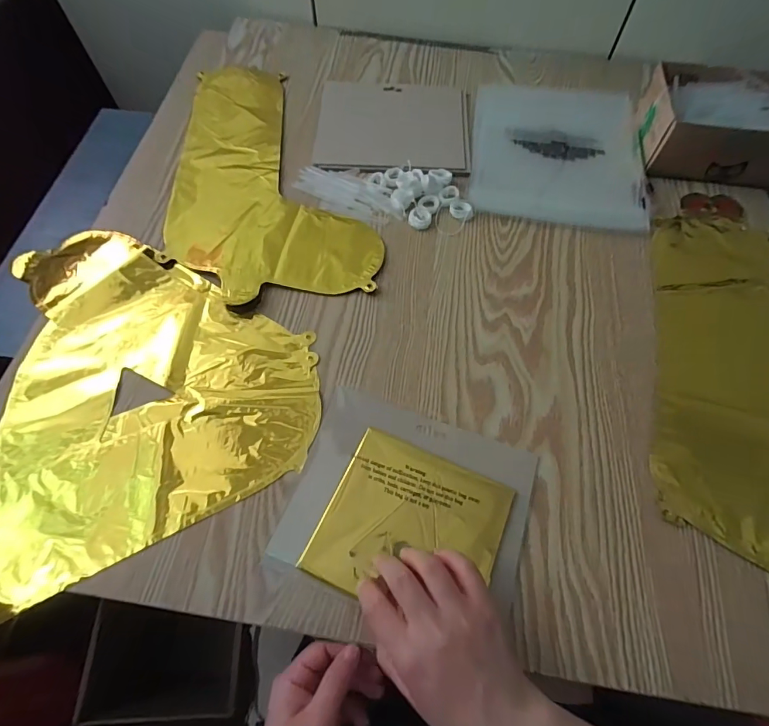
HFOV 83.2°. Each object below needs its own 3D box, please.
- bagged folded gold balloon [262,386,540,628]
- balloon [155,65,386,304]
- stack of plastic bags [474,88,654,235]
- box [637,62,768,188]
[{"bbox_3d":[0.022,0.121,0.365,0.189,0.013,0.161,18,65,8],"label":"bagged folded gold balloon"},{"bbox_3d":[-0.143,-0.245,0.537,0.230,0.008,0.396,-7,64,-4],"label":"balloon"},{"bbox_3d":[0.220,-0.282,0.559,0.207,0.013,0.257,9,64,4],"label":"stack of plastic bags"},{"bbox_3d":[0.432,-0.302,0.544,0.198,0.062,0.144,7,64,3],"label":"box"}]

